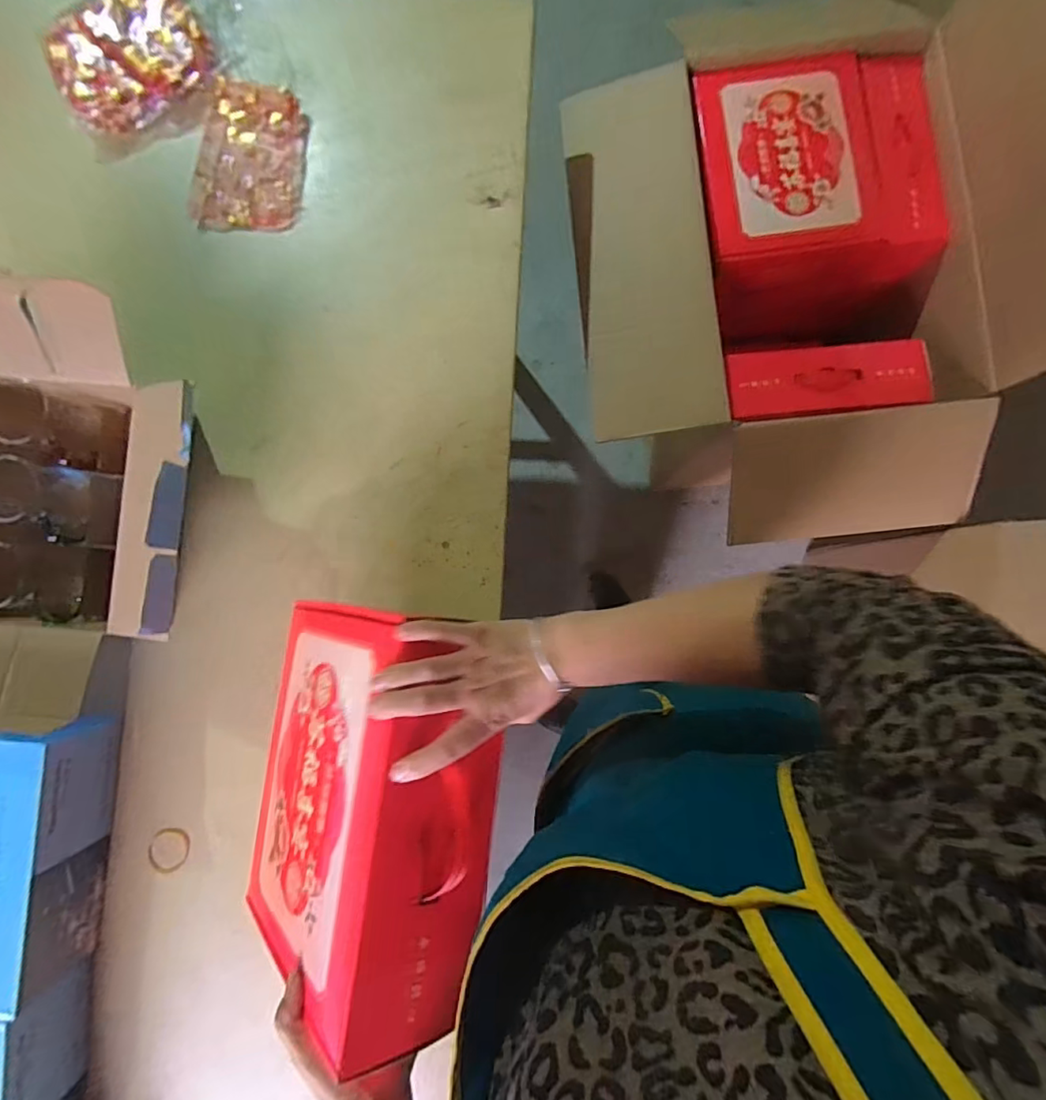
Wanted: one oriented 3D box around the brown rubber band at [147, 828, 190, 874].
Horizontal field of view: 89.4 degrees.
[{"bbox_3d":[-0.463,0.393,0.692,0.059,0.005,0.053,-38,87,-2],"label":"brown rubber band"}]

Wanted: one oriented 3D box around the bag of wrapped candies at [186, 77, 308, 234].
[{"bbox_3d":[-0.383,-0.552,0.743,0.141,0.025,0.204,8,86,1],"label":"bag of wrapped candies"}]

